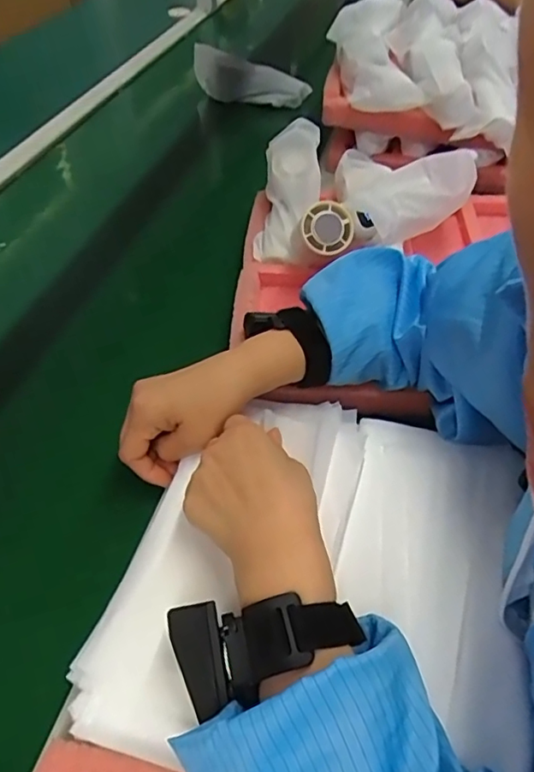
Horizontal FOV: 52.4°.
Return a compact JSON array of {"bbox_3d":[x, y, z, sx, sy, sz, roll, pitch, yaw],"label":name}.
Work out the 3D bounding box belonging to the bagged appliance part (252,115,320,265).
[{"bbox_3d":[0.024,-0.218,0.610,0.067,0.035,0.183,10,76,8],"label":"bagged appliance part"}]

